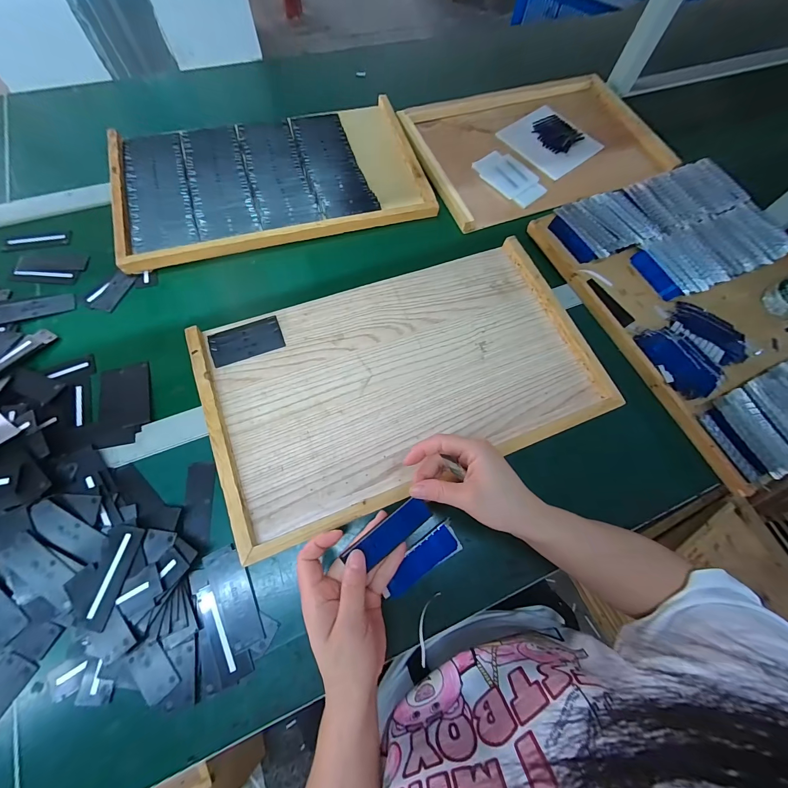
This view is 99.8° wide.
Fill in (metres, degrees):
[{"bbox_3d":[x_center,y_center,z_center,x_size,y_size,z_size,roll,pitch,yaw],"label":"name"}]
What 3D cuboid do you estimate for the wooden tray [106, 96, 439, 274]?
[{"bbox_3d":[-0.203,-0.372,0.569,0.491,0.025,0.292,-14,70,-8],"label":"wooden tray"}]

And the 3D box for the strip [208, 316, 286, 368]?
[{"bbox_3d":[-0.199,-0.072,0.448,0.091,0.005,0.051,-19,74,-12],"label":"strip"}]

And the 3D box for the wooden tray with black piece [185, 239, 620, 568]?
[{"bbox_3d":[0.018,-0.030,0.443,0.492,0.025,0.292,-20,71,-10],"label":"wooden tray with black piece"}]

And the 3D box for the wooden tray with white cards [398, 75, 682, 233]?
[{"bbox_3d":[0.287,-0.485,0.639,0.485,0.024,0.318,-21,71,-10],"label":"wooden tray with white cards"}]

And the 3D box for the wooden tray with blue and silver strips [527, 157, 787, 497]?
[{"bbox_3d":[0.499,-0.152,0.515,0.385,0.050,0.475,-24,72,-11],"label":"wooden tray with blue and silver strips"}]

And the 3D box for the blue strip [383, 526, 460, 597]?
[{"bbox_3d":[0.030,0.182,0.362,0.093,0.005,0.031,-30,78,-13],"label":"blue strip"}]

